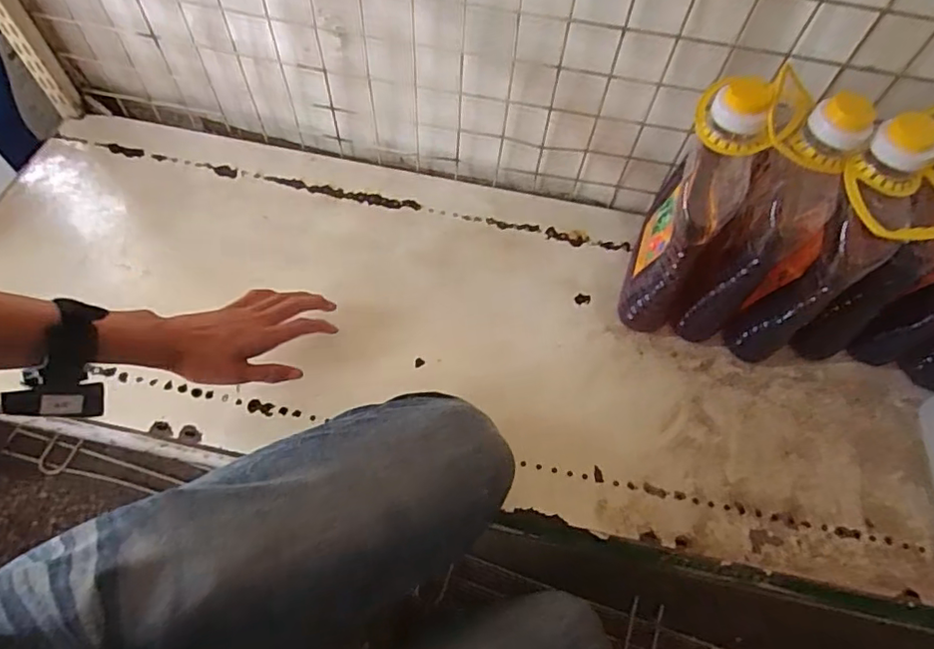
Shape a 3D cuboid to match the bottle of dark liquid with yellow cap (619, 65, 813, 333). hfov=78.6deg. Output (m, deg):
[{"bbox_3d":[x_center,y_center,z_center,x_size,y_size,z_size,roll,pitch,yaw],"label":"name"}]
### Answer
[{"bbox_3d":[0.219,-0.100,0.576,0.075,0.277,0.122,31,64,13],"label":"bottle of dark liquid with yellow cap"}]

